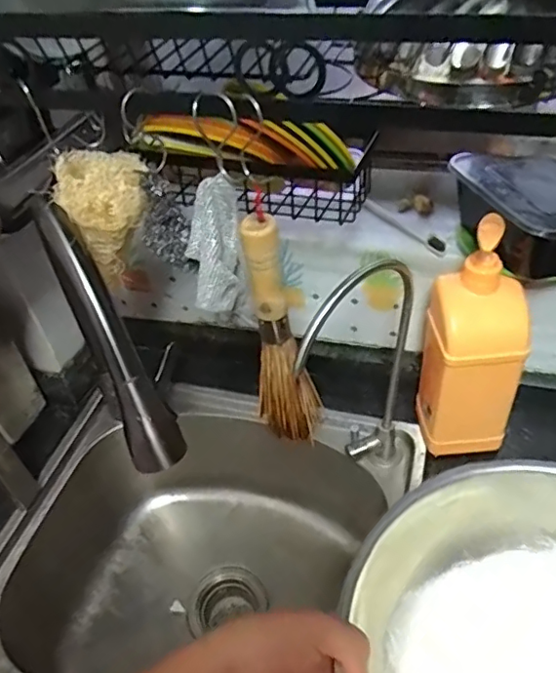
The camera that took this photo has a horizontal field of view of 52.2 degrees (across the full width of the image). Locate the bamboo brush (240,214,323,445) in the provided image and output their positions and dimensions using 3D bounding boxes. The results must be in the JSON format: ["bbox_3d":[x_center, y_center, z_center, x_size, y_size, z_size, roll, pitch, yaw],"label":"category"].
[{"bbox_3d":[0.004,0.006,0.506,0.057,0.245,0.026,1,44,8],"label":"bamboo brush"}]

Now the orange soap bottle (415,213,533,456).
[{"bbox_3d":[0.207,0.009,0.602,0.096,0.264,0.083,0,44,6],"label":"orange soap bottle"}]

